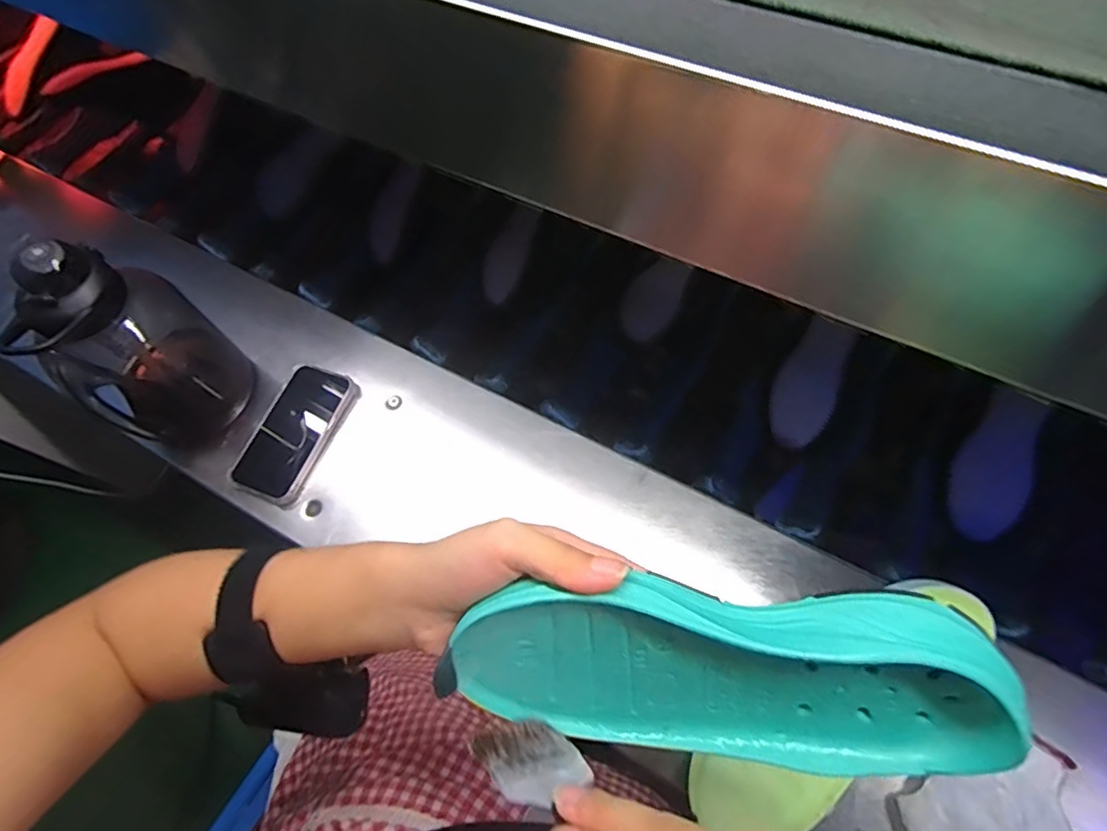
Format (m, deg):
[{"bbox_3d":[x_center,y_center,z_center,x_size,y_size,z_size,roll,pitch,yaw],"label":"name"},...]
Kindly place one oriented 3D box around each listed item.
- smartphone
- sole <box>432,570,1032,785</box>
[{"bbox_3d":[-0.279,0.018,0.613,0.081,0.009,0.153,19,68,12],"label":"smartphone"},{"bbox_3d":[0.066,0.113,0.246,0.220,0.086,0.027,-1,25,12],"label":"sole"}]

